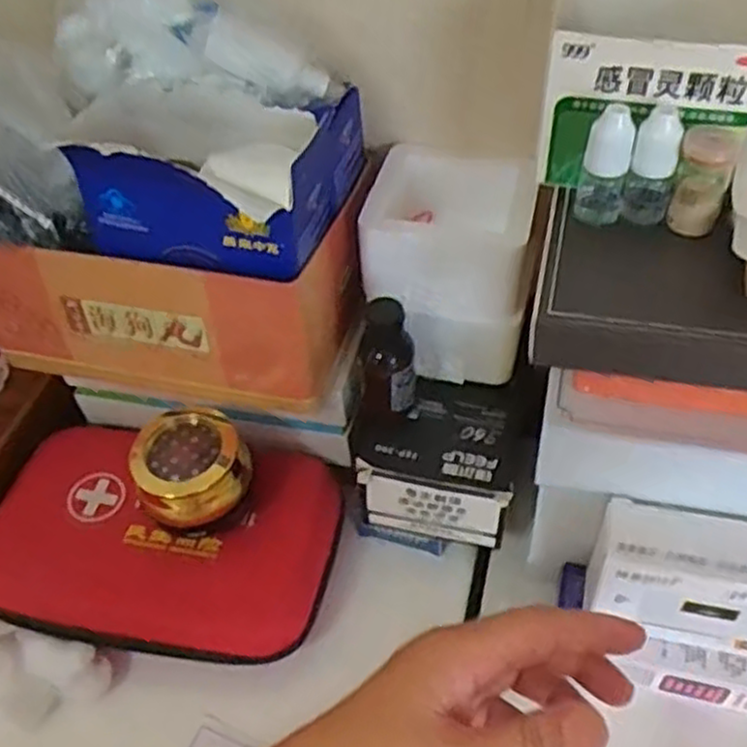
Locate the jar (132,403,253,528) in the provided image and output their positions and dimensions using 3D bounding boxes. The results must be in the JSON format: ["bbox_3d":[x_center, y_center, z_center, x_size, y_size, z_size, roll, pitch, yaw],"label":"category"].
[{"bbox_3d":[-0.103,0.052,0.439,0.064,0.043,0.054,-25,50,-16],"label":"jar"}]

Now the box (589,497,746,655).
[{"bbox_3d":[0.168,0.104,0.387,0.115,0.073,0.039,8,49,13],"label":"box"}]

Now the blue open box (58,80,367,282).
[{"bbox_3d":[-0.077,-0.111,0.397,0.114,0.068,0.118,10,49,15],"label":"blue open box"}]

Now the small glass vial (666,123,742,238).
[{"bbox_3d":[0.140,-0.082,0.330,0.021,0.045,0.017,18,52,21],"label":"small glass vial"}]

